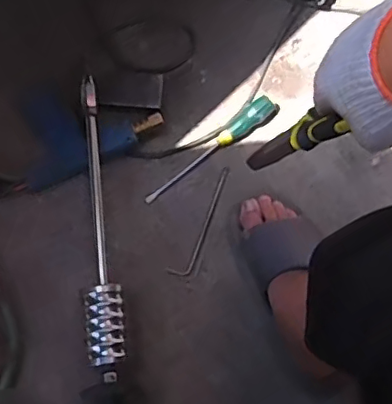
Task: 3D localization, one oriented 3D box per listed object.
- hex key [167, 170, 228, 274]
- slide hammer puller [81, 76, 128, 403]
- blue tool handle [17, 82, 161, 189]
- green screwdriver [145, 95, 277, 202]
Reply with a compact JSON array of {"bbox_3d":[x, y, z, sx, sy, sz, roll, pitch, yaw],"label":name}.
[{"bbox_3d":[0.011,0.027,0.810,0.029,0.006,0.170,25,74,7],"label":"hex key"},{"bbox_3d":[-0.119,0.076,0.760,0.060,0.053,0.524,-4,73,-2],"label":"slide hammer puller"},{"bbox_3d":[-0.163,-0.118,0.829,0.200,0.028,0.145,-20,74,-7],"label":"blue tool handle"},{"bbox_3d":[0.017,-0.082,0.829,0.228,0.033,0.035,-34,76,-11],"label":"green screwdriver"}]

